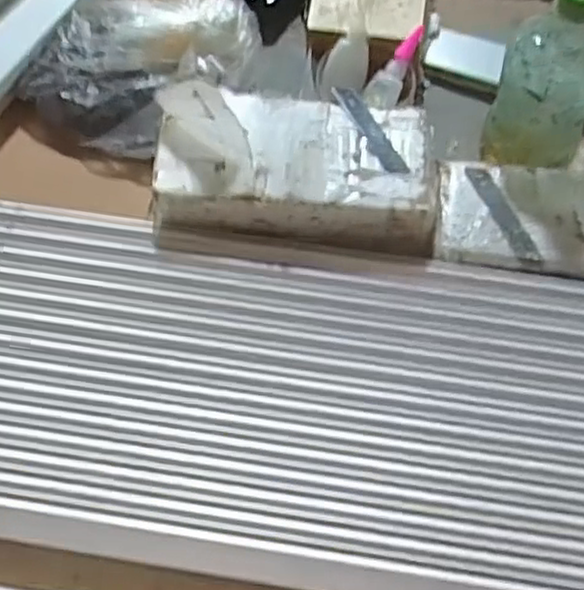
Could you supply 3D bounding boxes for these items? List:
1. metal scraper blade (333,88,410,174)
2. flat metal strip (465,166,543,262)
[{"bbox_3d":[0.063,-0.136,0.586,0.018,0.004,0.100,-23,65,-11],"label":"metal scraper blade"},{"bbox_3d":[0.174,-0.068,0.589,0.019,0.004,0.102,-21,60,1],"label":"flat metal strip"}]

